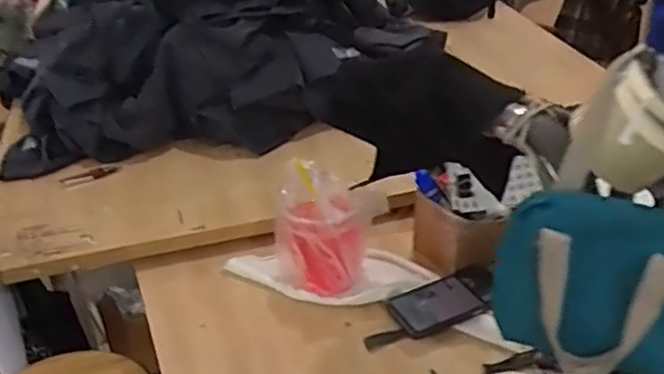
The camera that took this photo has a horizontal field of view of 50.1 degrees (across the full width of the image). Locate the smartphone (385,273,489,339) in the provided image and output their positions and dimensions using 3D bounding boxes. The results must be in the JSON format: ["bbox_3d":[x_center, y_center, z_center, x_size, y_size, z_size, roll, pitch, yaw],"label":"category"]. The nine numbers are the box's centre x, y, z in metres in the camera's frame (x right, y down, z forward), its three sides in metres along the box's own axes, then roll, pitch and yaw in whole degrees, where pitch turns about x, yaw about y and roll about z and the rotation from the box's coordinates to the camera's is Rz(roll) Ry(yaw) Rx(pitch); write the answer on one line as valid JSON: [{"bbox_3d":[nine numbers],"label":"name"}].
[{"bbox_3d":[0.140,0.157,0.947,0.118,0.010,0.078,-20,36,-22],"label":"smartphone"}]

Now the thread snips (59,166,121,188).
[{"bbox_3d":[-0.408,-0.018,1.203,0.099,0.013,0.029,-14,33,-17],"label":"thread snips"}]

